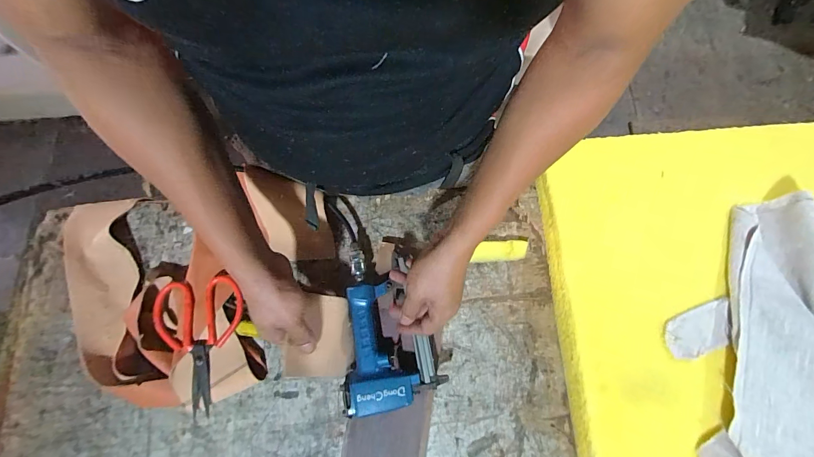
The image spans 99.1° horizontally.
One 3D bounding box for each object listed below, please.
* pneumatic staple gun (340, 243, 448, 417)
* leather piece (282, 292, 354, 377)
[{"bbox_3d":[-0.023,0.134,0.497,0.127,0.065,0.220,-3,76,2],"label":"pneumatic staple gun"},{"bbox_3d":[-0.108,0.139,0.453,0.008,0.102,0.099,-15,64,39],"label":"leather piece"}]

